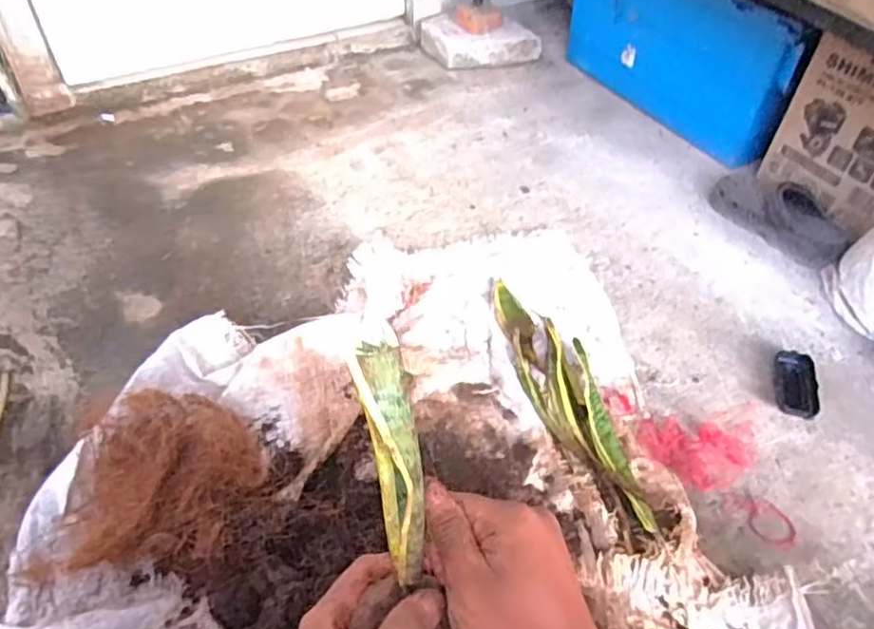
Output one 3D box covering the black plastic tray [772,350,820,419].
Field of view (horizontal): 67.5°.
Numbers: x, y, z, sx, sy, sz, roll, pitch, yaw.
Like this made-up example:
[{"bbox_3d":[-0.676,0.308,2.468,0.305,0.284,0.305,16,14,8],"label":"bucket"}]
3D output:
[{"bbox_3d":[0.509,0.096,0.922,0.057,0.018,0.109,12,48,8],"label":"black plastic tray"}]

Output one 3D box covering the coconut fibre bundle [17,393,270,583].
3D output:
[{"bbox_3d":[-0.320,0.186,0.747,0.233,0.095,0.199,-1,48,-4],"label":"coconut fibre bundle"}]

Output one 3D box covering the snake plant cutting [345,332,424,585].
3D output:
[{"bbox_3d":[-0.021,0.081,0.337,0.025,0.140,0.018,-13,22,-14],"label":"snake plant cutting"}]

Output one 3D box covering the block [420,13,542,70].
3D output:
[{"bbox_3d":[0.099,-0.644,1.545,0.286,0.083,0.114,4,48,1],"label":"block"}]

